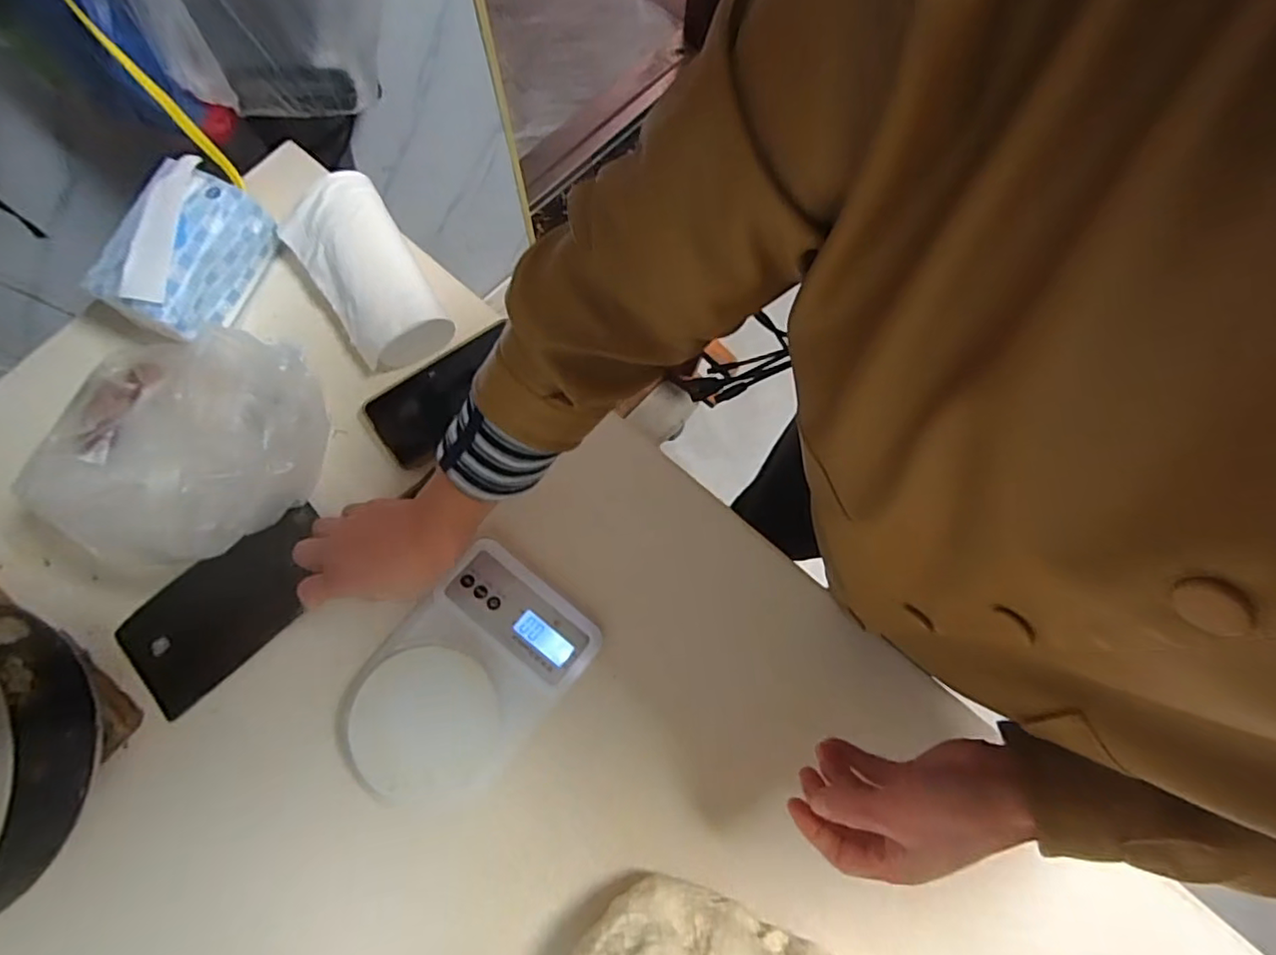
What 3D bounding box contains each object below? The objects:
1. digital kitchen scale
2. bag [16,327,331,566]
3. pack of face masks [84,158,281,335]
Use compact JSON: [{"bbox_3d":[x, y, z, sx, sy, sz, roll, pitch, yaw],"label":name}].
[{"bbox_3d":[-0.146,0.166,0.498,0.144,0.030,0.207,39,78,7],"label":"digital kitchen scale"},{"bbox_3d":[-0.365,-0.032,0.499,0.213,0.100,0.200,-3,76,-3],"label":"bag"},{"bbox_3d":[-0.405,-0.203,0.537,0.087,0.070,0.140,24,77,4],"label":"pack of face masks"}]

